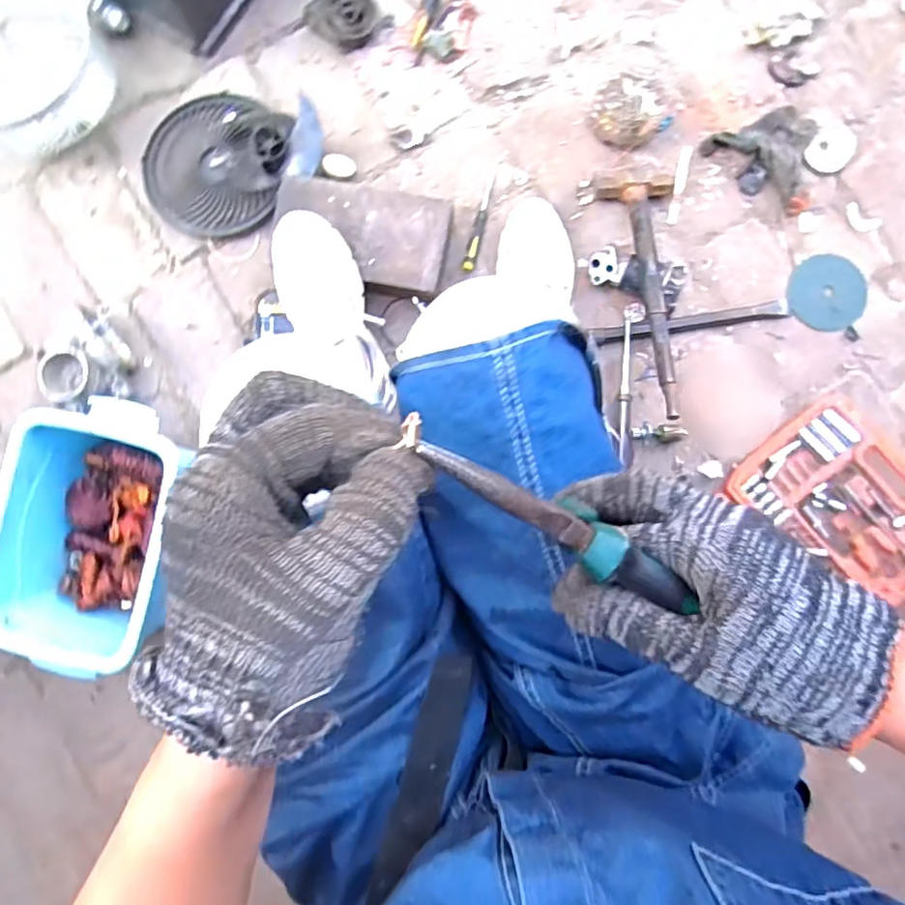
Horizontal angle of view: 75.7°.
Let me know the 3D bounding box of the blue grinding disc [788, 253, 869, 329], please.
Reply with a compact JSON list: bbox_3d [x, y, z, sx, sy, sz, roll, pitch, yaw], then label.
[{"bbox_3d":[0.496,-0.212,0.768,0.095,0.006,0.097,0,87,2],"label":"blue grinding disc"}]

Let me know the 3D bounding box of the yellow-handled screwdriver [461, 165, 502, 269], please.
[{"bbox_3d":[0.039,-0.319,0.786,0.014,0.023,0.152,14,90,8],"label":"yellow-handled screwdriver"}]

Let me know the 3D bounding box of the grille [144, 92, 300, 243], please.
[{"bbox_3d":[-0.323,-0.395,0.790,0.204,0.028,0.192,0,87,2],"label":"grille"}]

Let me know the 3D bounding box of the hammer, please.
[{"bbox_3d":[0.245,-0.202,0.711,0.095,0.031,0.336,-5,71,8],"label":"hammer"}]

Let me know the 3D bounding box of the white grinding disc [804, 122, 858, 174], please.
[{"bbox_3d":[0.496,-0.398,0.759,0.065,0.011,0.056,-11,87,1],"label":"white grinding disc"}]

